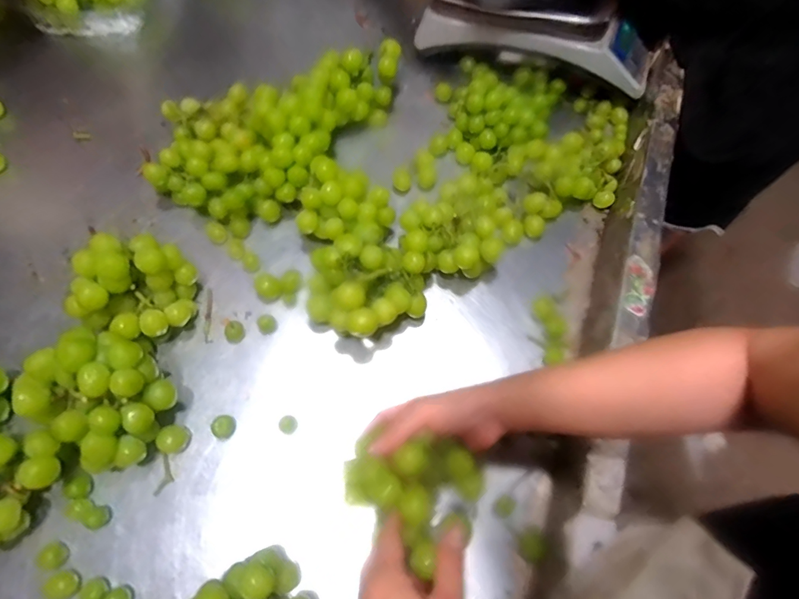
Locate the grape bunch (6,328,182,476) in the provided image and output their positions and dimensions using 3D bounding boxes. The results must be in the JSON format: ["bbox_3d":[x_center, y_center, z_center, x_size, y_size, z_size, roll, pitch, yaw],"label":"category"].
[{"bbox_3d":[-0.274,0.092,0.434,0.098,0.103,0.106,1,66,-2],"label":"grape bunch"}]

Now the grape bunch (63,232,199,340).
[{"bbox_3d":[-0.275,-0.013,0.482,0.099,0.099,0.106,1,66,-2],"label":"grape bunch"}]

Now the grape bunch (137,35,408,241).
[{"bbox_3d":[-0.163,-0.232,0.590,0.188,0.089,0.321,35,69,13],"label":"grape bunch"}]

